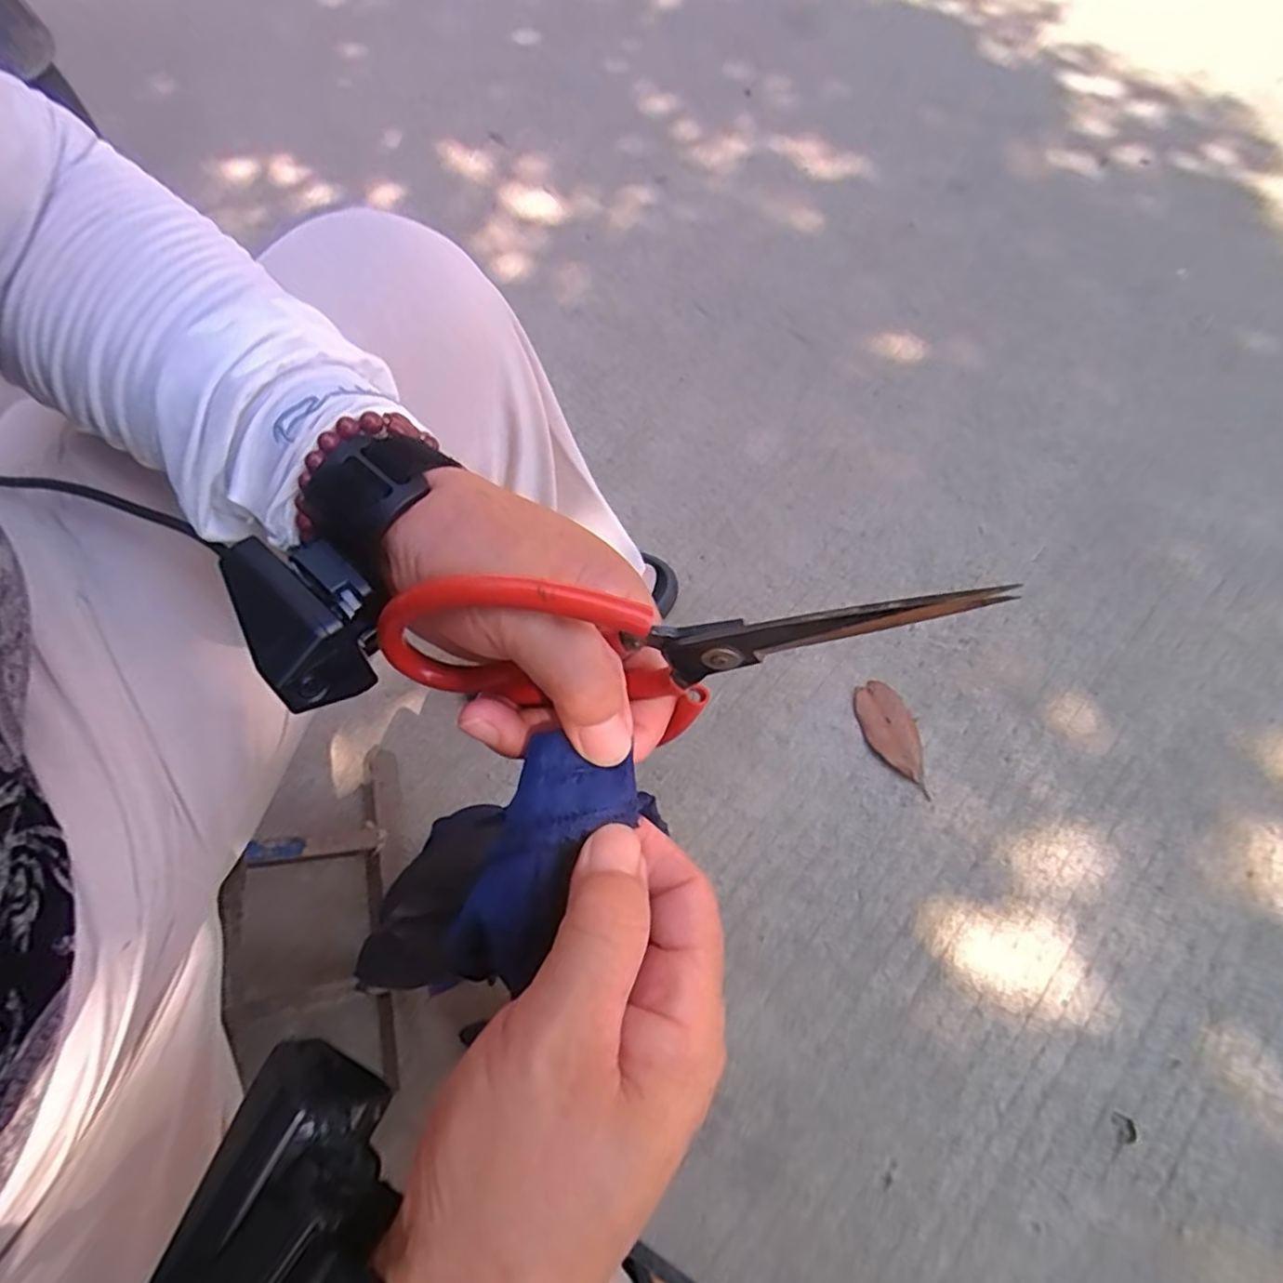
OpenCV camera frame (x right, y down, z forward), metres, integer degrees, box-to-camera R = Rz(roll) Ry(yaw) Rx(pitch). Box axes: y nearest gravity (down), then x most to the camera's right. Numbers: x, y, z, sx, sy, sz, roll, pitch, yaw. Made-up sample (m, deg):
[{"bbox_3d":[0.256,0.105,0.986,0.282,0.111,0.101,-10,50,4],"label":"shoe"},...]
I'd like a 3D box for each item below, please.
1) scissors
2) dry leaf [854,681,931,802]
[{"bbox_3d":[0.003,0.004,0.205,0.188,0.076,0.020,-2,66,22],"label":"scissors"},{"bbox_3d":[0.281,0.106,0.723,0.057,0.009,0.129,-19,68,-6],"label":"dry leaf"}]

